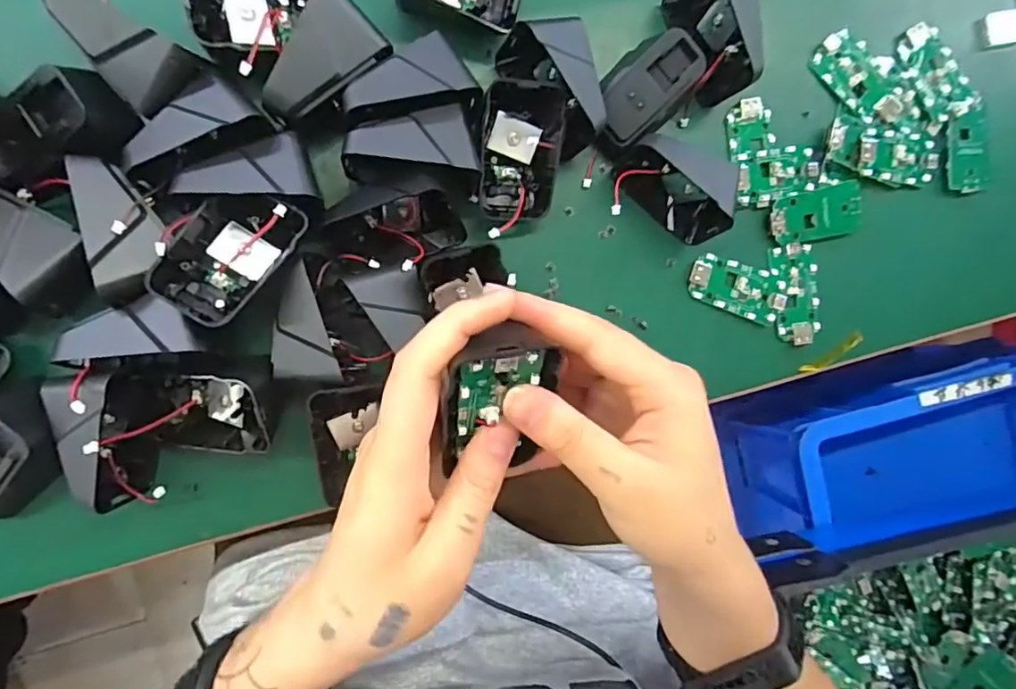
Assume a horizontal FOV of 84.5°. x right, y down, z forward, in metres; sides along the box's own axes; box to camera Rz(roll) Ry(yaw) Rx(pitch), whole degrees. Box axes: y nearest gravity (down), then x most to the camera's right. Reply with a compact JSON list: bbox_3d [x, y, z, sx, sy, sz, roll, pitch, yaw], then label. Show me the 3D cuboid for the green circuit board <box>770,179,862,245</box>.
[{"bbox_3d":[0.194,-0.081,0.349,0.061,0.005,0.032,-15,93,-9],"label":"green circuit board"}]

